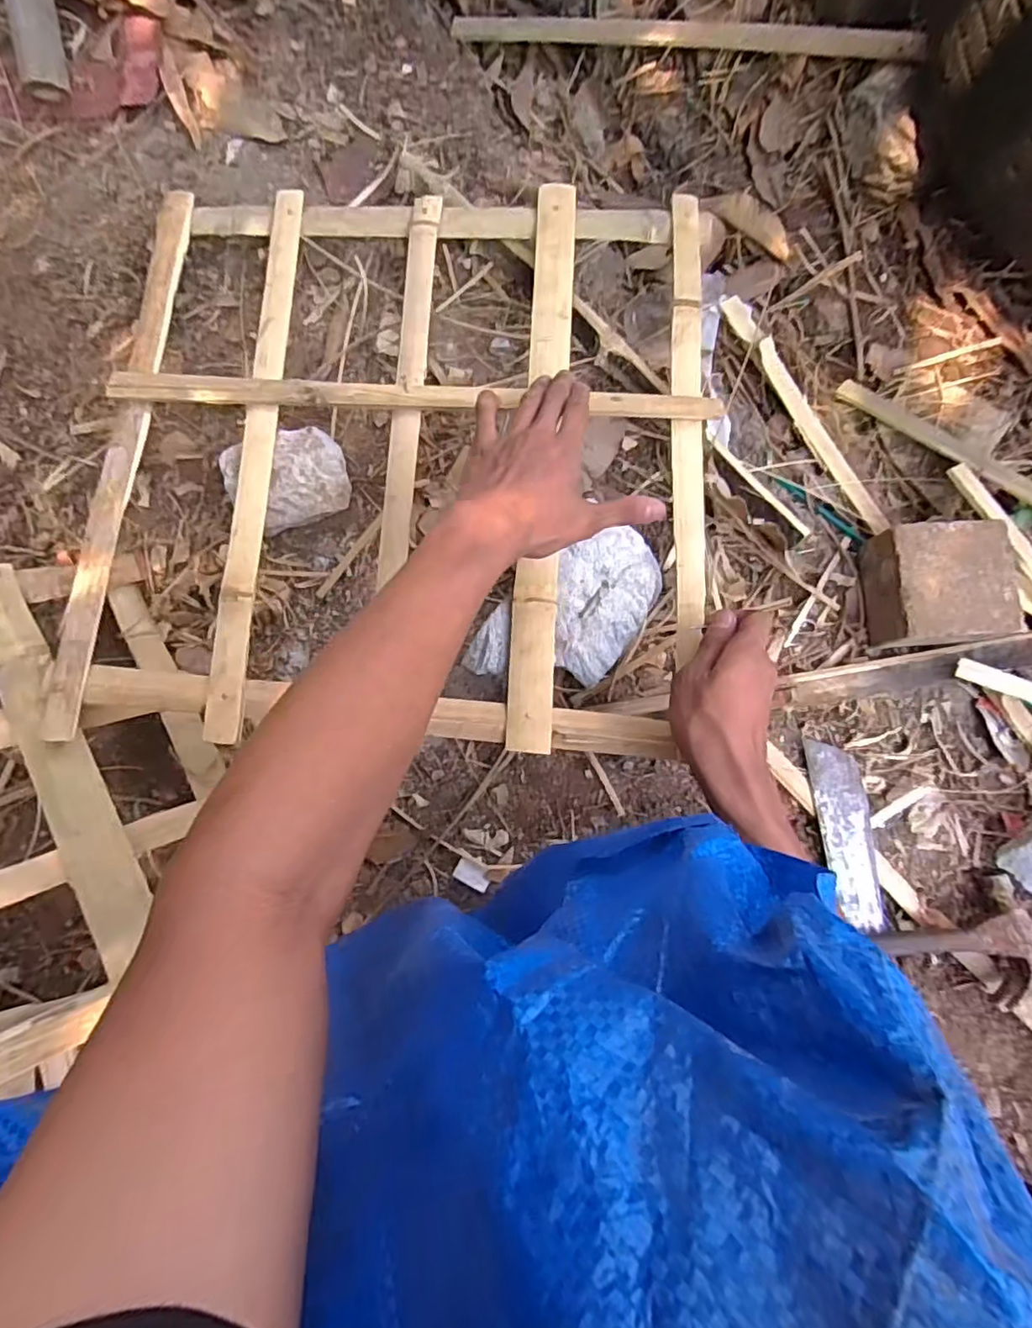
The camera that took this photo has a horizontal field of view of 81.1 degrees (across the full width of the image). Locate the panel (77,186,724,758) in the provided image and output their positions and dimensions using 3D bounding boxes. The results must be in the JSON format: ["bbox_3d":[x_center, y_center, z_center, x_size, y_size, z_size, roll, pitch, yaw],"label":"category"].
[{"bbox_3d":[-0.095,-0.190,0.516,0.501,0.025,0.511,2,79,1],"label":"panel"}]

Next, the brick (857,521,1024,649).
[{"bbox_3d":[0.368,-0.067,0.530,0.105,0.065,0.105,-5,86,1],"label":"brick"}]

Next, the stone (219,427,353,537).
[{"bbox_3d":[-0.202,-0.163,0.545,0.101,0.053,0.075,-18,86,0],"label":"stone"}]

